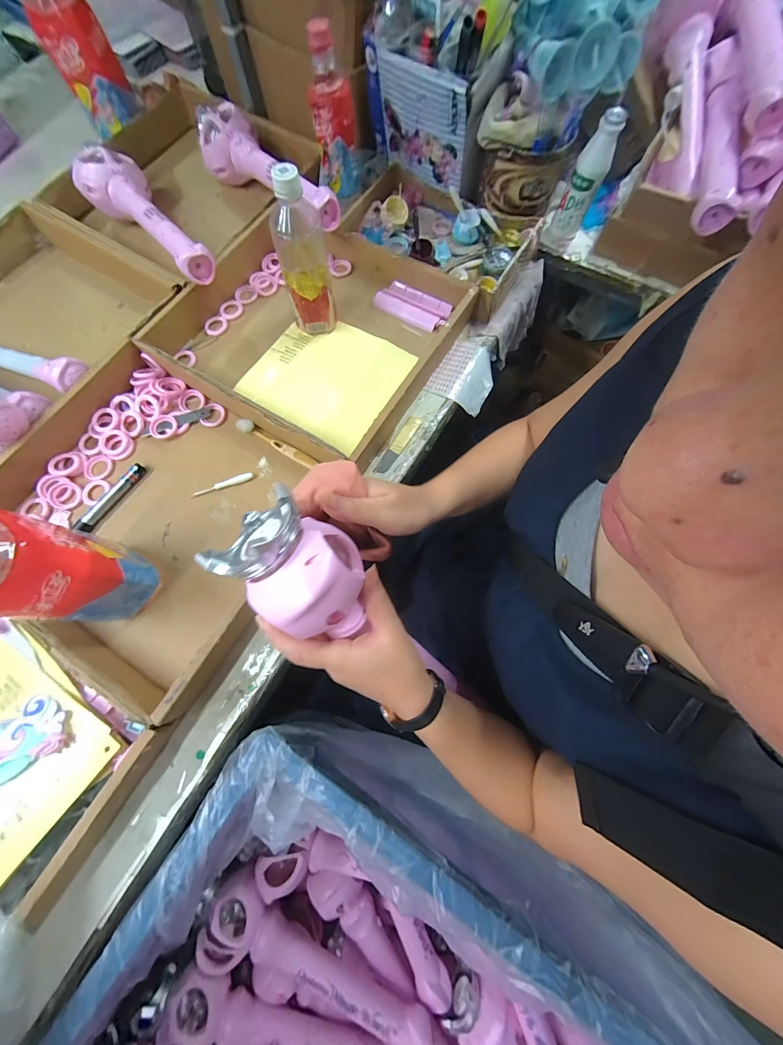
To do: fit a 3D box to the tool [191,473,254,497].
[{"bbox_3d":[-0.231,-0.052,0.448,0.084,0.004,0.011,-18,74,-6],"label":"tool"}]

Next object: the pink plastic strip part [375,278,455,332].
[{"bbox_3d":[0.039,-0.357,0.542,0.121,0.013,0.066,31,75,8],"label":"pink plastic strip part"}]

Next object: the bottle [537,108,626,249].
[{"bbox_3d":[0.305,-0.540,0.533,0.053,0.151,0.046,31,75,8],"label":"bottle"}]

